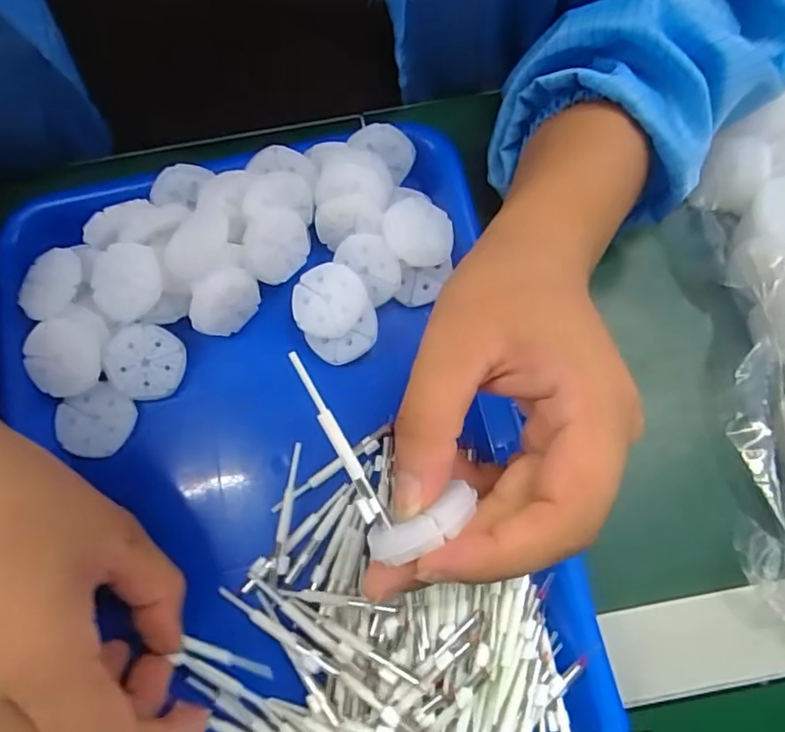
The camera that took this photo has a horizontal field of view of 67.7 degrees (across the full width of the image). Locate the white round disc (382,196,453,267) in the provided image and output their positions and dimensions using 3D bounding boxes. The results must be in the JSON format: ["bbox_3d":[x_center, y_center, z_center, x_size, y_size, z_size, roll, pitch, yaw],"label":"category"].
[{"bbox_3d":[0.013,-0.069,0.300,0.035,0.008,0.035,-1,74,2],"label":"white round disc"}]

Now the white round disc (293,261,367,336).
[{"bbox_3d":[-0.033,-0.034,0.296,0.037,0.004,0.036,-1,74,2],"label":"white round disc"}]

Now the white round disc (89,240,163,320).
[{"bbox_3d":[-0.133,-0.043,0.288,0.039,0.008,0.035,43,80,12],"label":"white round disc"}]

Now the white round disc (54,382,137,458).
[{"bbox_3d":[-0.150,0.027,0.296,0.036,0.008,0.035,-1,74,2],"label":"white round disc"}]

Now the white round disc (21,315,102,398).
[{"bbox_3d":[-0.163,-0.004,0.288,0.037,0.007,0.038,9,97,2],"label":"white round disc"}]

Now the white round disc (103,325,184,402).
[{"bbox_3d":[-0.126,-0.002,0.298,0.037,0.004,0.037,0,91,-18],"label":"white round disc"}]

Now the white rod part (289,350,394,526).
[{"bbox_3d":[-0.018,0.025,0.193,0.005,0.004,0.065,-29,90,-8],"label":"white rod part"}]

